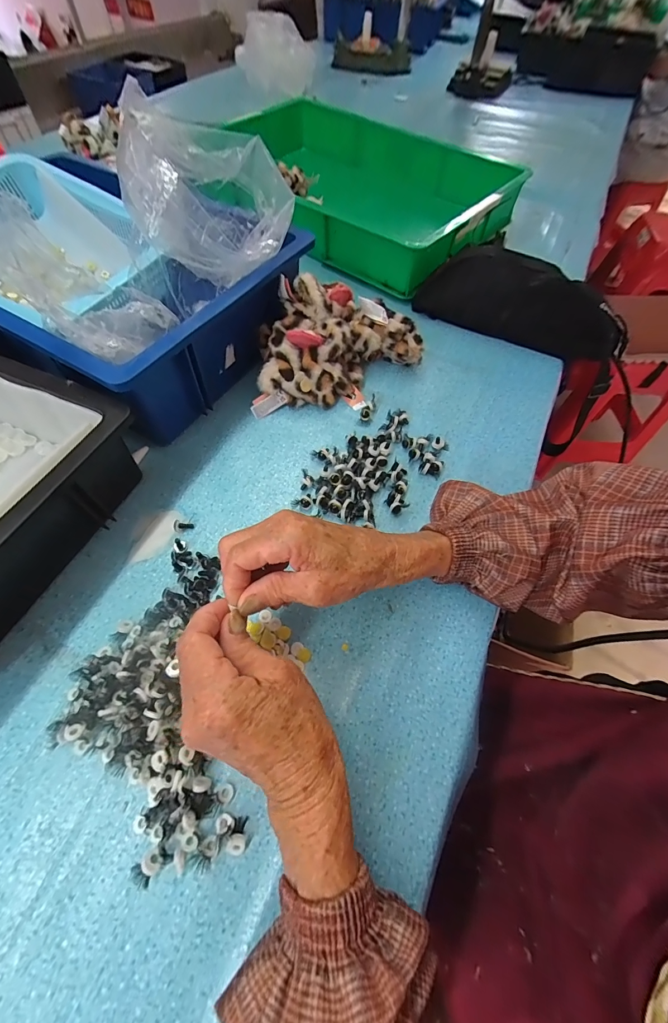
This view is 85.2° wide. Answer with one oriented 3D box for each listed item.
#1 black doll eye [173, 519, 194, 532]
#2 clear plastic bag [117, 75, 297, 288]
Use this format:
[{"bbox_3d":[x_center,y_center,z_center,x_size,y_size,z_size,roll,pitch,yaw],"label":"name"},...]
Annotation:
[{"bbox_3d":[-0.149,0.015,0.357,0.018,0.008,0.011,6,61,0],"label":"black doll eye"},{"bbox_3d":[-0.117,-0.326,0.379,0.144,0.099,0.178,-3,61,-5],"label":"clear plastic bag"}]

